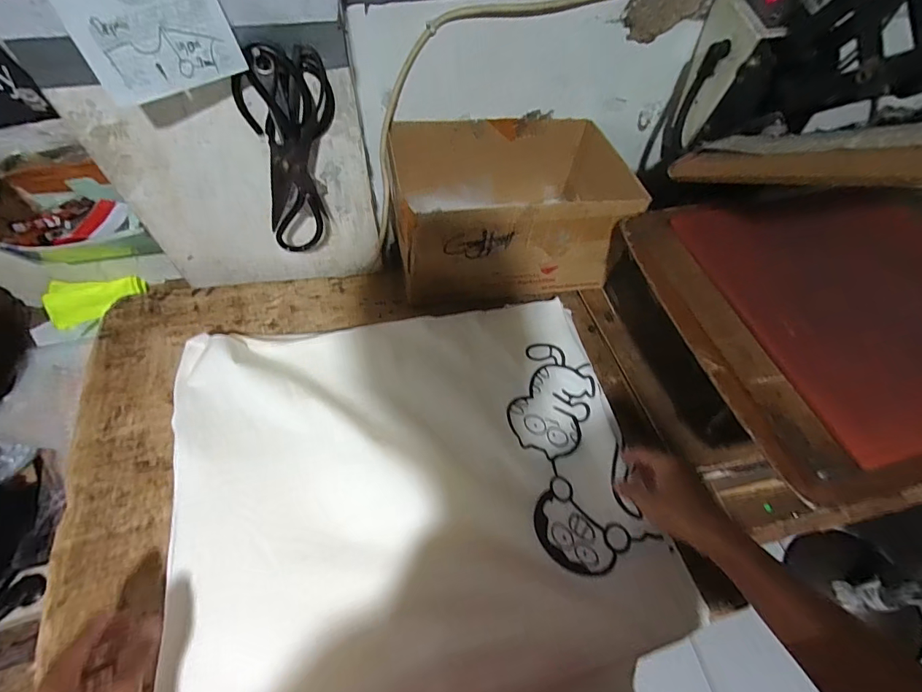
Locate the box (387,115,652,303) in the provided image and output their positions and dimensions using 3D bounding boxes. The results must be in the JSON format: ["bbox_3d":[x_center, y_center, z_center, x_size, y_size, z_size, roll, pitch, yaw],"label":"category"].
[{"bbox_3d":[0.076,-0.245,0.731,0.373,0.183,0.264,-11,59,-9],"label":"box"}]

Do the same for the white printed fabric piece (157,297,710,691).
[{"bbox_3d":[-0.038,0.180,0.531,0.550,0.113,0.487,-11,59,-9],"label":"white printed fabric piece"}]

